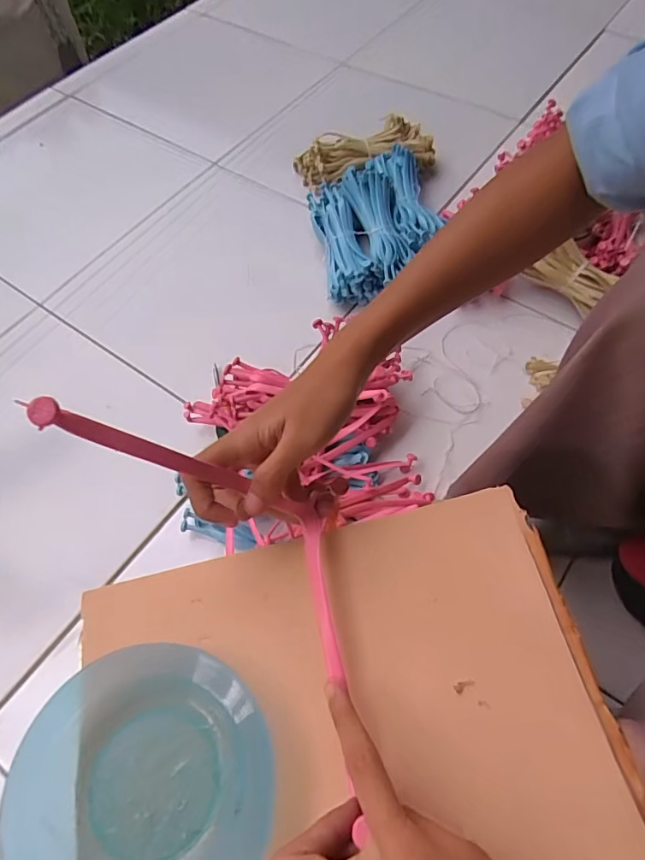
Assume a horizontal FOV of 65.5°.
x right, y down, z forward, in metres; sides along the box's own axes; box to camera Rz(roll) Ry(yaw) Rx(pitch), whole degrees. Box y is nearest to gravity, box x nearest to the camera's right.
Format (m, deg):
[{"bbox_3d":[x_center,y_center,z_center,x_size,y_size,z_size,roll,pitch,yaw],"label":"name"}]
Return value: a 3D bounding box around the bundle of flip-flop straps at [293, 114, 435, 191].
[{"bbox_3d":[0.071,-0.460,0.838,0.229,0.062,0.079,-14,63,-5],"label":"bundle of flip-flop straps"}]

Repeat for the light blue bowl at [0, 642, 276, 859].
[{"bbox_3d":[-0.089,0.180,0.253,0.120,0.025,0.125,-1,62,2],"label":"light blue bowl"}]

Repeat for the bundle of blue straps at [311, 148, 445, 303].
[{"bbox_3d":[0.079,-0.321,0.752,0.180,0.058,0.260,-9,62,-3],"label":"bundle of blue straps"}]

